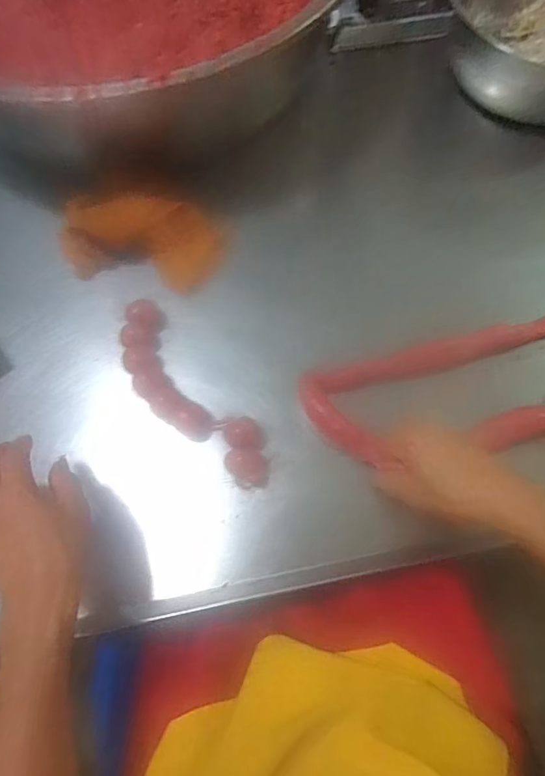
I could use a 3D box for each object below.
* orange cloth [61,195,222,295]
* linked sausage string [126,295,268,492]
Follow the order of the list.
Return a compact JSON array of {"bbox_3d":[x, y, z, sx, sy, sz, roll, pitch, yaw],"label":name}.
[{"bbox_3d":[-0.166,-0.186,0.569,0.193,0.076,0.095,6,70,3],"label":"orange cloth"},{"bbox_3d":[-0.095,0.010,0.510,0.075,0.041,0.253,-38,74,-12],"label":"linked sausage string"}]

